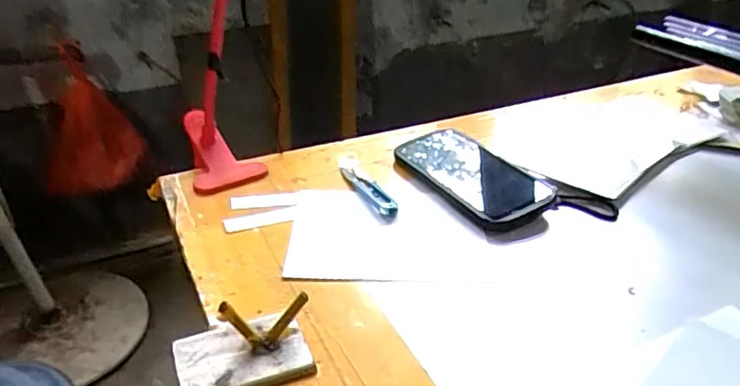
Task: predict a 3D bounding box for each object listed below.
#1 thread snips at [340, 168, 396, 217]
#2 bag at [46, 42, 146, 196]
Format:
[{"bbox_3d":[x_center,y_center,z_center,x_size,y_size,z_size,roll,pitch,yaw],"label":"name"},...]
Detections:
[{"bbox_3d":[-0.002,-0.005,0.539,0.020,0.011,0.099,-13,34,-20],"label":"thread snips"},{"bbox_3d":[-0.720,-0.167,1.429,0.248,0.371,0.099,-15,34,-22],"label":"bag"}]

